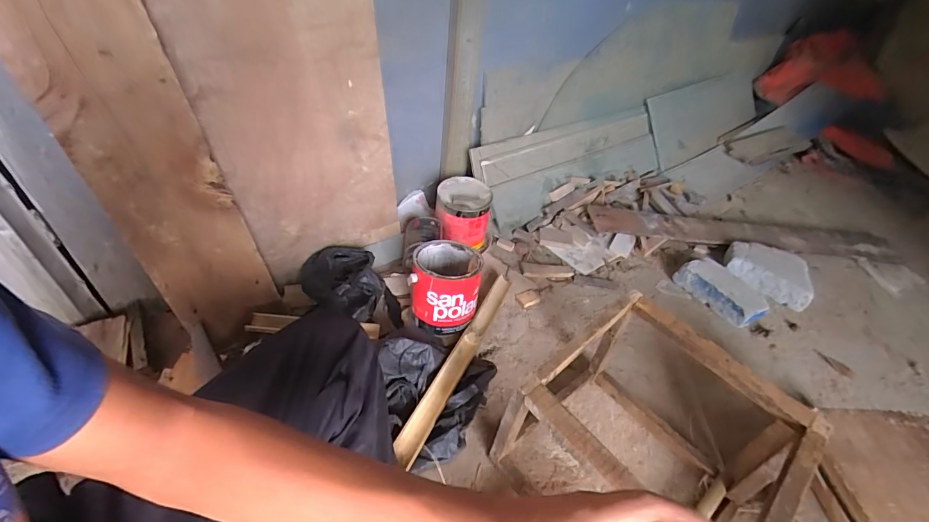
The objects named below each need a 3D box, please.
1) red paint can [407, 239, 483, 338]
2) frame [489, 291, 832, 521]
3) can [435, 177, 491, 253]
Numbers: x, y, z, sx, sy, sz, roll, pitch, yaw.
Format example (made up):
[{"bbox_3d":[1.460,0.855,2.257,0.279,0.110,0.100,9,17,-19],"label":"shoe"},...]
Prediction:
[{"bbox_3d":[-0.045,0.055,0.899,0.150,0.175,0.152,3,30,-8],"label":"red paint can"},{"bbox_3d":[0.285,0.290,0.640,0.350,0.286,0.318,-25,51,-31],"label":"frame"},{"bbox_3d":[-0.004,-0.129,1.128,0.150,0.148,0.166,6,42,-1],"label":"can"}]

